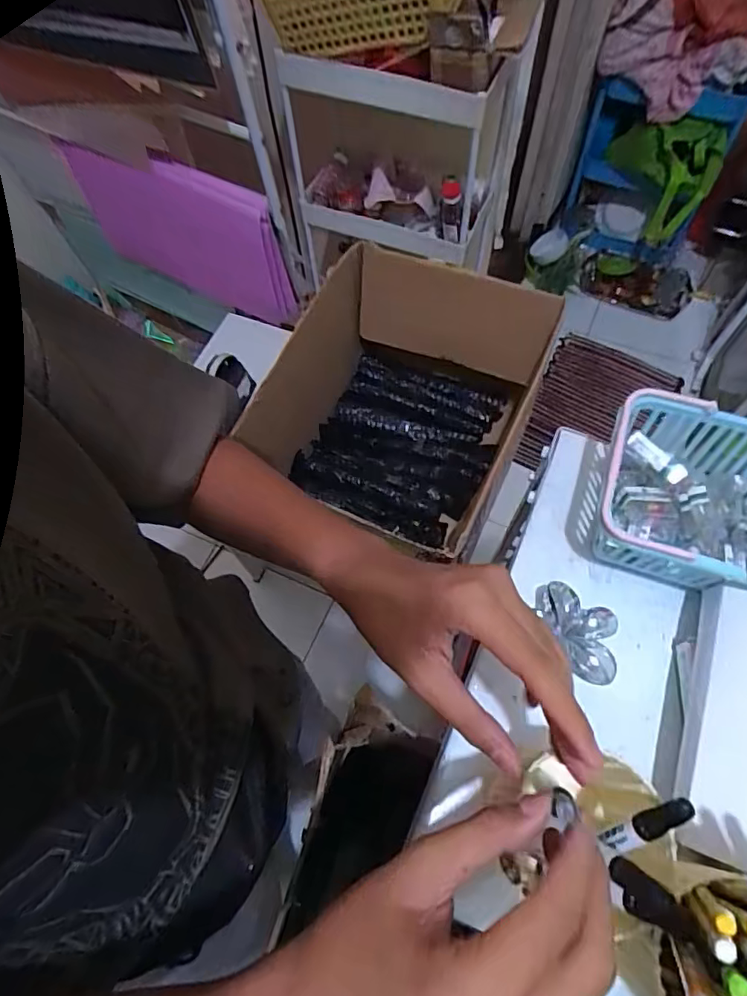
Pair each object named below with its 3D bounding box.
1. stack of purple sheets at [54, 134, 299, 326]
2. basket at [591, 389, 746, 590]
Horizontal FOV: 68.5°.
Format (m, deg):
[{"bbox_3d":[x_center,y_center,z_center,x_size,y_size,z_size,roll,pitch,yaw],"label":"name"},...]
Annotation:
[{"bbox_3d":[-0.452,-0.593,1.244,0.567,0.308,0.044,22,68,13],"label":"stack of purple sheets"},{"bbox_3d":[0.256,0.009,0.411,0.169,0.076,0.127,15,67,10],"label":"basket"}]

